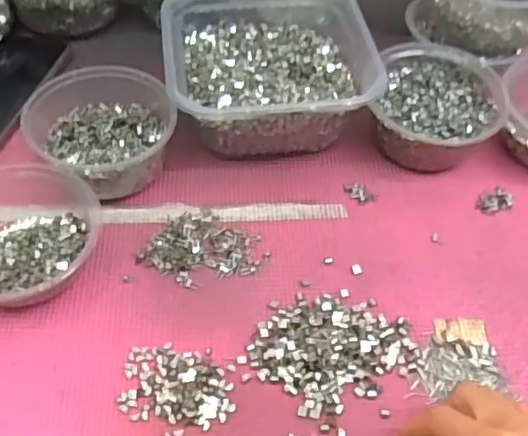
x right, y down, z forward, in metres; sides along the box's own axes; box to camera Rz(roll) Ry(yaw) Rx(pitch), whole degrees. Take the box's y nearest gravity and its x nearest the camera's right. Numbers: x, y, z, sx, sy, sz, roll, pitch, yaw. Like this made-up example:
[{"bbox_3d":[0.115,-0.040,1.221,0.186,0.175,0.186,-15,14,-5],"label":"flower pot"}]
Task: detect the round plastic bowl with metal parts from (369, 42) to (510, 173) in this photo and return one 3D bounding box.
[{"bbox_3d":[0.149,-0.095,0.528,0.101,0.054,0.115,13,51,7],"label":"round plastic bowl with metal parts"}]

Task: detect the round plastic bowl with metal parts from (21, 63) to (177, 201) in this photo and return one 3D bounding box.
[{"bbox_3d":[-0.129,-0.067,0.492,0.107,0.058,0.109,2,50,-2],"label":"round plastic bowl with metal parts"}]

